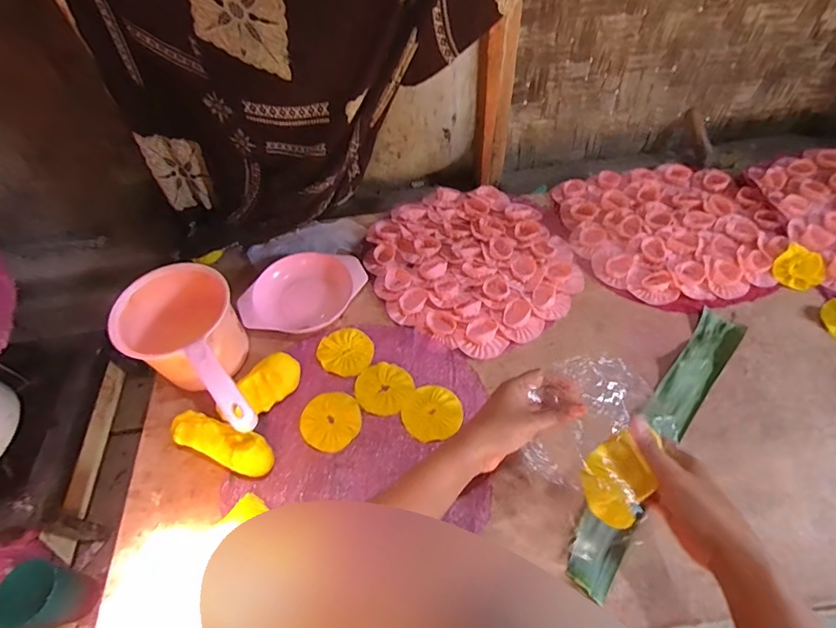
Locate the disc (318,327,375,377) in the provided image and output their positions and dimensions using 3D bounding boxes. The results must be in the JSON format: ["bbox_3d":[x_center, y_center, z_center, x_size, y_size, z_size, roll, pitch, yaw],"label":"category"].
[{"bbox_3d":[-0.103,0.053,0.647,0.077,0.006,0.073,-2,57,3],"label":"disc"}]

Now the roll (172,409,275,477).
[{"bbox_3d":[-0.240,0.160,0.563,0.135,0.045,0.045,18,60,15],"label":"roll"}]

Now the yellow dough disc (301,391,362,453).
[{"bbox_3d":[-0.111,0.136,0.585,0.073,0.010,0.079,-2,57,3],"label":"yellow dough disc"}]

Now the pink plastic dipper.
[{"bbox_3d":[-0.275,0.071,0.570,0.129,0.128,0.245,-25,57,-11],"label":"pink plastic dipper"}]

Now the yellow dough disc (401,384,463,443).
[{"bbox_3d":[0.019,0.129,0.599,0.076,0.004,0.076,-9,57,-2],"label":"yellow dough disc"}]

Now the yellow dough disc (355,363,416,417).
[{"bbox_3d":[-0.047,0.100,0.619,0.074,0.005,0.075,-2,57,3],"label":"yellow dough disc"}]

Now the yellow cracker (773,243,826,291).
[{"bbox_3d":[0.569,-0.069,0.674,0.064,0.029,0.061,-2,57,3],"label":"yellow cracker"}]

